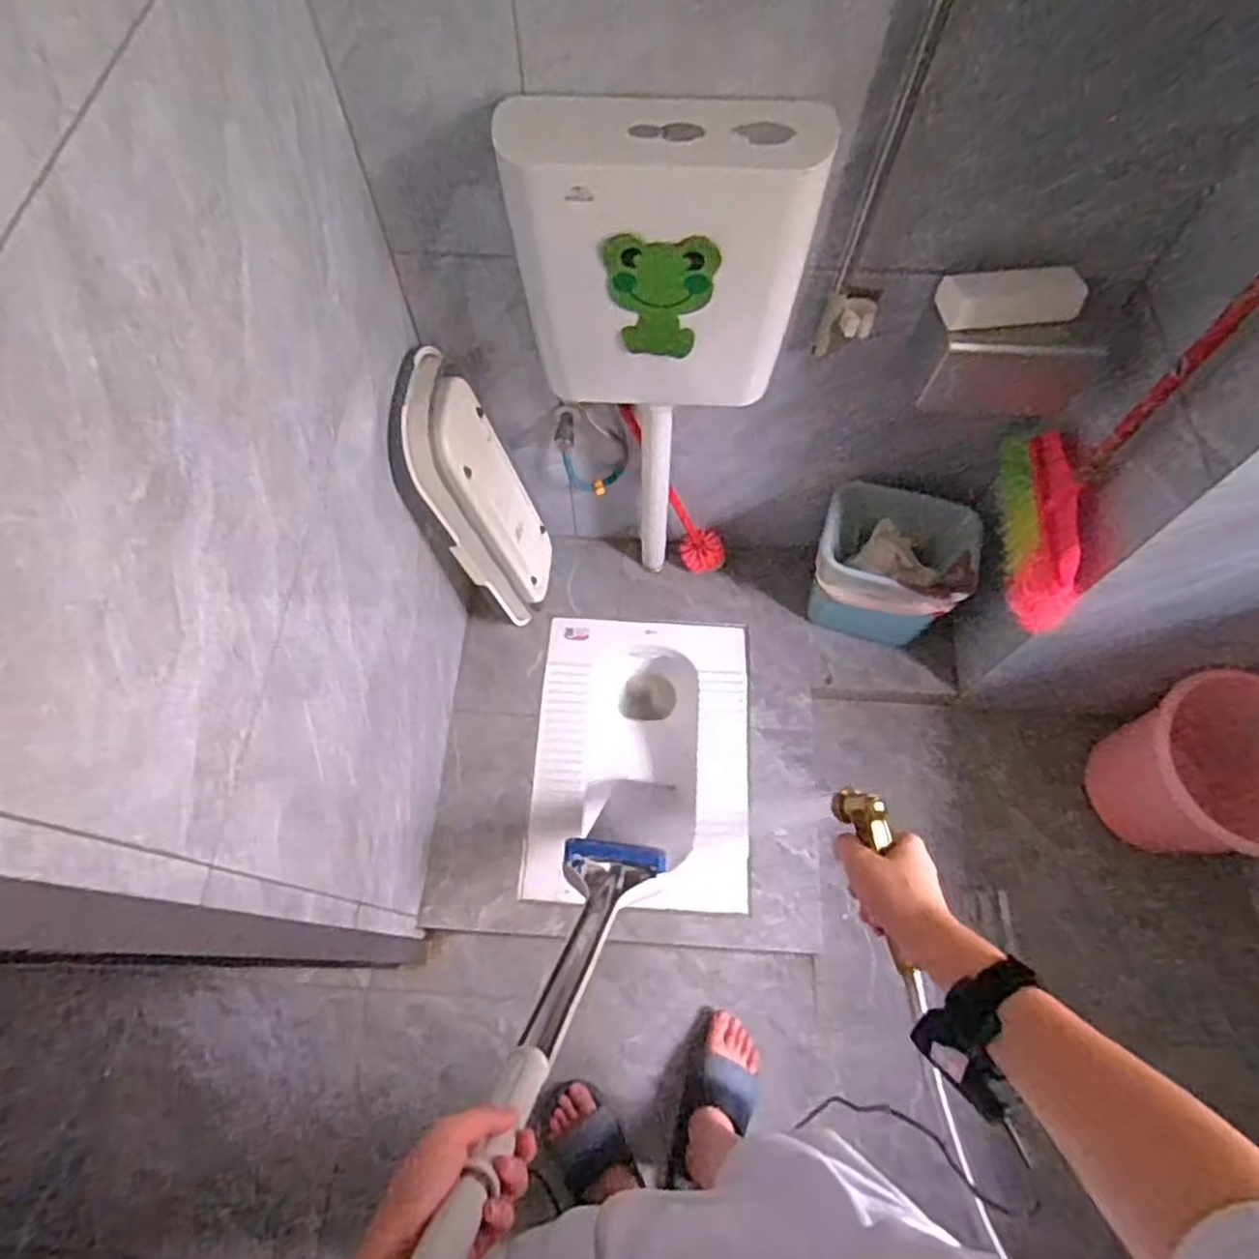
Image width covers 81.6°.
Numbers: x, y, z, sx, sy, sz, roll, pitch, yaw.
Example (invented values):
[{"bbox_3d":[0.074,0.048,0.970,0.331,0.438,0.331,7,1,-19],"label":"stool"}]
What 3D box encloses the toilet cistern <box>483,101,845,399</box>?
[{"bbox_3d":[0.043,-0.441,0.907,0.351,0.353,0.119,2,65,3],"label":"toilet cistern"}]

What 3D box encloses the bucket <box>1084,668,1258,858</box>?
[{"bbox_3d":[1.042,0.262,1.305,0.279,0.269,0.304,-1,65,2],"label":"bucket"}]

